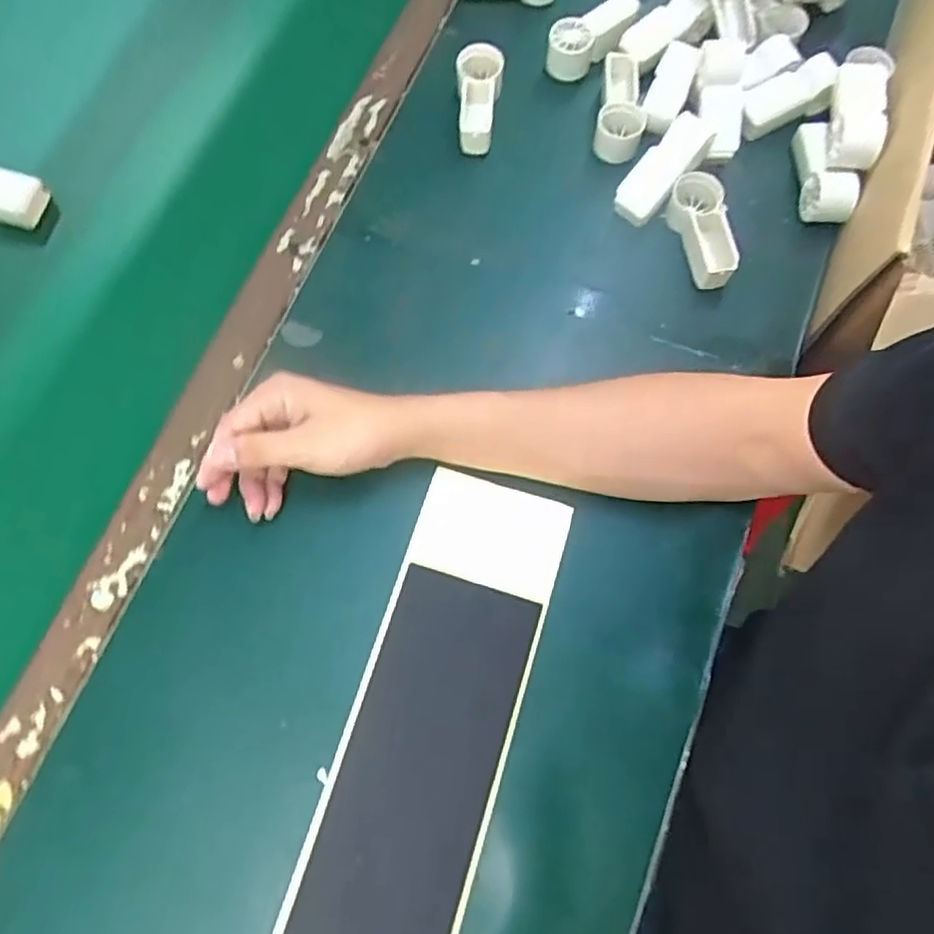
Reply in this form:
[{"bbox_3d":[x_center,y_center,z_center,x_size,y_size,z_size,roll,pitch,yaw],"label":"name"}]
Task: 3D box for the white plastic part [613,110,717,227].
[{"bbox_3d":[0.158,-0.239,0.551,0.033,0.026,0.092,42,96,12],"label":"white plastic part"}]

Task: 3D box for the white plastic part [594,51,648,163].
[{"bbox_3d":[0.132,-0.307,0.592,0.039,0.034,0.093,9,72,2],"label":"white plastic part"}]

